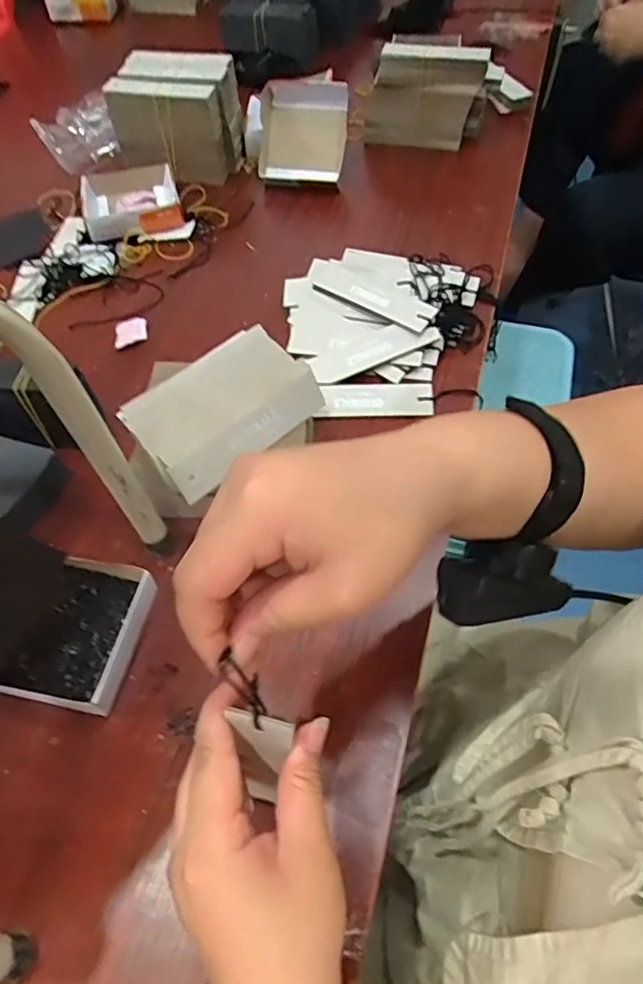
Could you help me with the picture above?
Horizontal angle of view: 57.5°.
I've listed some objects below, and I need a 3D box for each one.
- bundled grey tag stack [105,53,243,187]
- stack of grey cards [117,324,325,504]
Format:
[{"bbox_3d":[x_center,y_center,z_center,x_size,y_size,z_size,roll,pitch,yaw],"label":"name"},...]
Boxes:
[{"bbox_3d":[-0.181,-0.474,0.746,0.138,0.112,0.100,17,59,13],"label":"bundled grey tag stack"},{"bbox_3d":[-0.073,-0.064,0.428,0.091,0.025,0.131,37,65,23],"label":"stack of grey cards"}]

